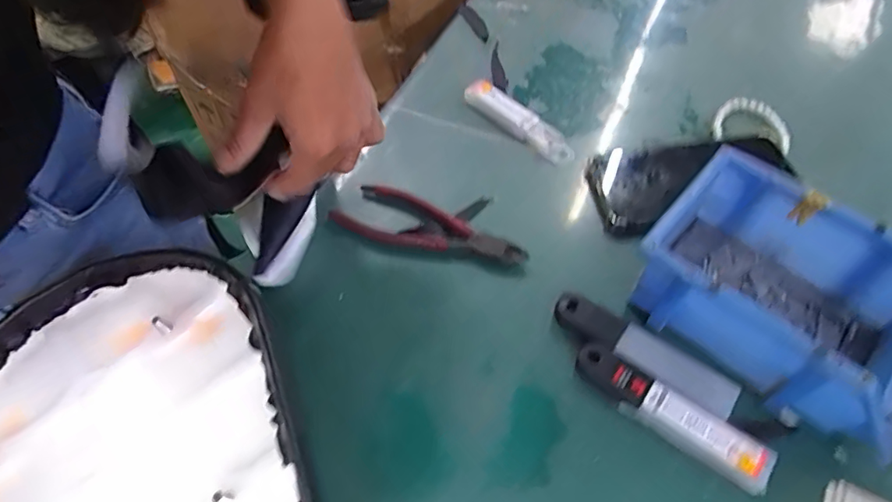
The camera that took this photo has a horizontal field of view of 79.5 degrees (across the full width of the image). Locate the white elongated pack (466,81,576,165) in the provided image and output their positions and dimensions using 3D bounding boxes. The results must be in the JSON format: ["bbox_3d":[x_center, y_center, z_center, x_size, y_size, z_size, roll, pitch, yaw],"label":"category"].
[{"bbox_3d":[0.069,-0.122,0.504,0.027,0.018,0.125,-35,61,-20],"label":"white elongated pack"}]

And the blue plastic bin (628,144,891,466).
[{"bbox_3d":[0.223,0.028,0.356,0.119,0.073,0.174,-40,63,-23],"label":"blue plastic bin"}]

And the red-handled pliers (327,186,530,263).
[{"bbox_3d":[-0.013,-0.023,0.440,0.159,0.012,0.047,15,57,12],"label":"red-handled pliers"}]

